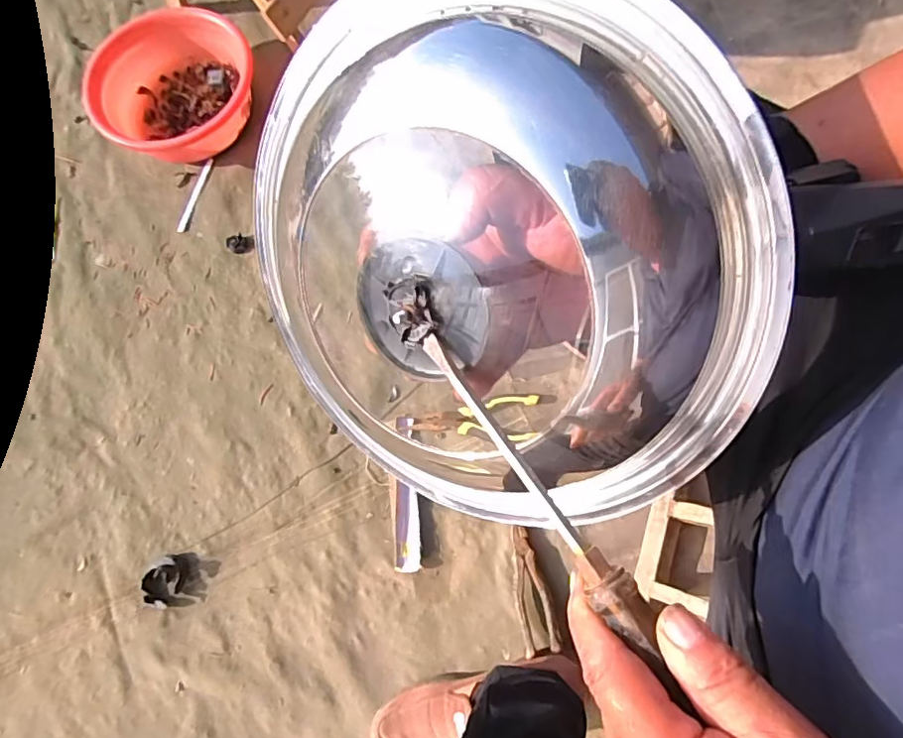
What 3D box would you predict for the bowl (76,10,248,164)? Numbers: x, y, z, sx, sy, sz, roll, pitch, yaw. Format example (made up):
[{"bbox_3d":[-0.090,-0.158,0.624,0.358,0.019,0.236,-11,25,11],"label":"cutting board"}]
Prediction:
[{"bbox_3d":[-0.429,-0.435,0.882,0.246,0.114,0.201,-33,75,-8],"label":"bowl"}]

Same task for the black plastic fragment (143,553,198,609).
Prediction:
[{"bbox_3d":[-0.365,0.275,0.720,0.057,0.024,0.064,-6,73,0],"label":"black plastic fragment"}]

